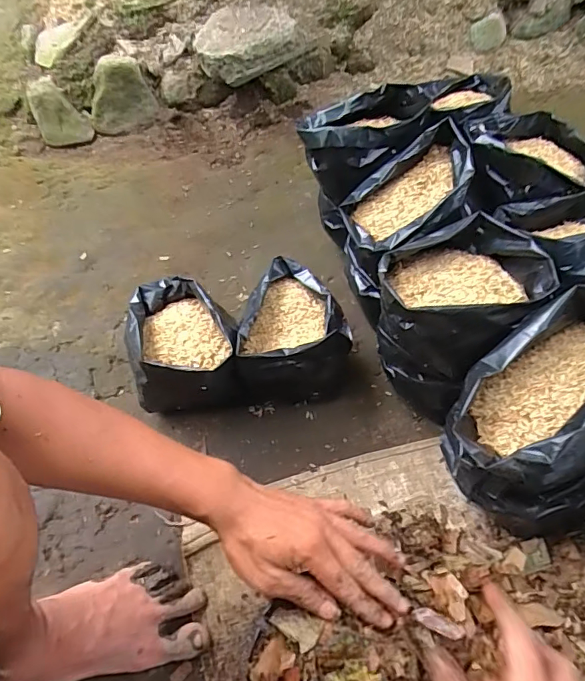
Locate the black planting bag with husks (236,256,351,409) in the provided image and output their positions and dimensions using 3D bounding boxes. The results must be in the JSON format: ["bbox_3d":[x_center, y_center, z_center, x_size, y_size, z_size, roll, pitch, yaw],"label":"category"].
[{"bbox_3d":[0.011,-0.003,0.618,0.127,0.127,0.181,6,58,6],"label":"black planting bag with husks"}]

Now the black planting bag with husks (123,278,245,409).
[{"bbox_3d":[-0.137,0.004,0.610,0.129,0.120,0.172,-10,57,-4],"label":"black planting bag with husks"}]

